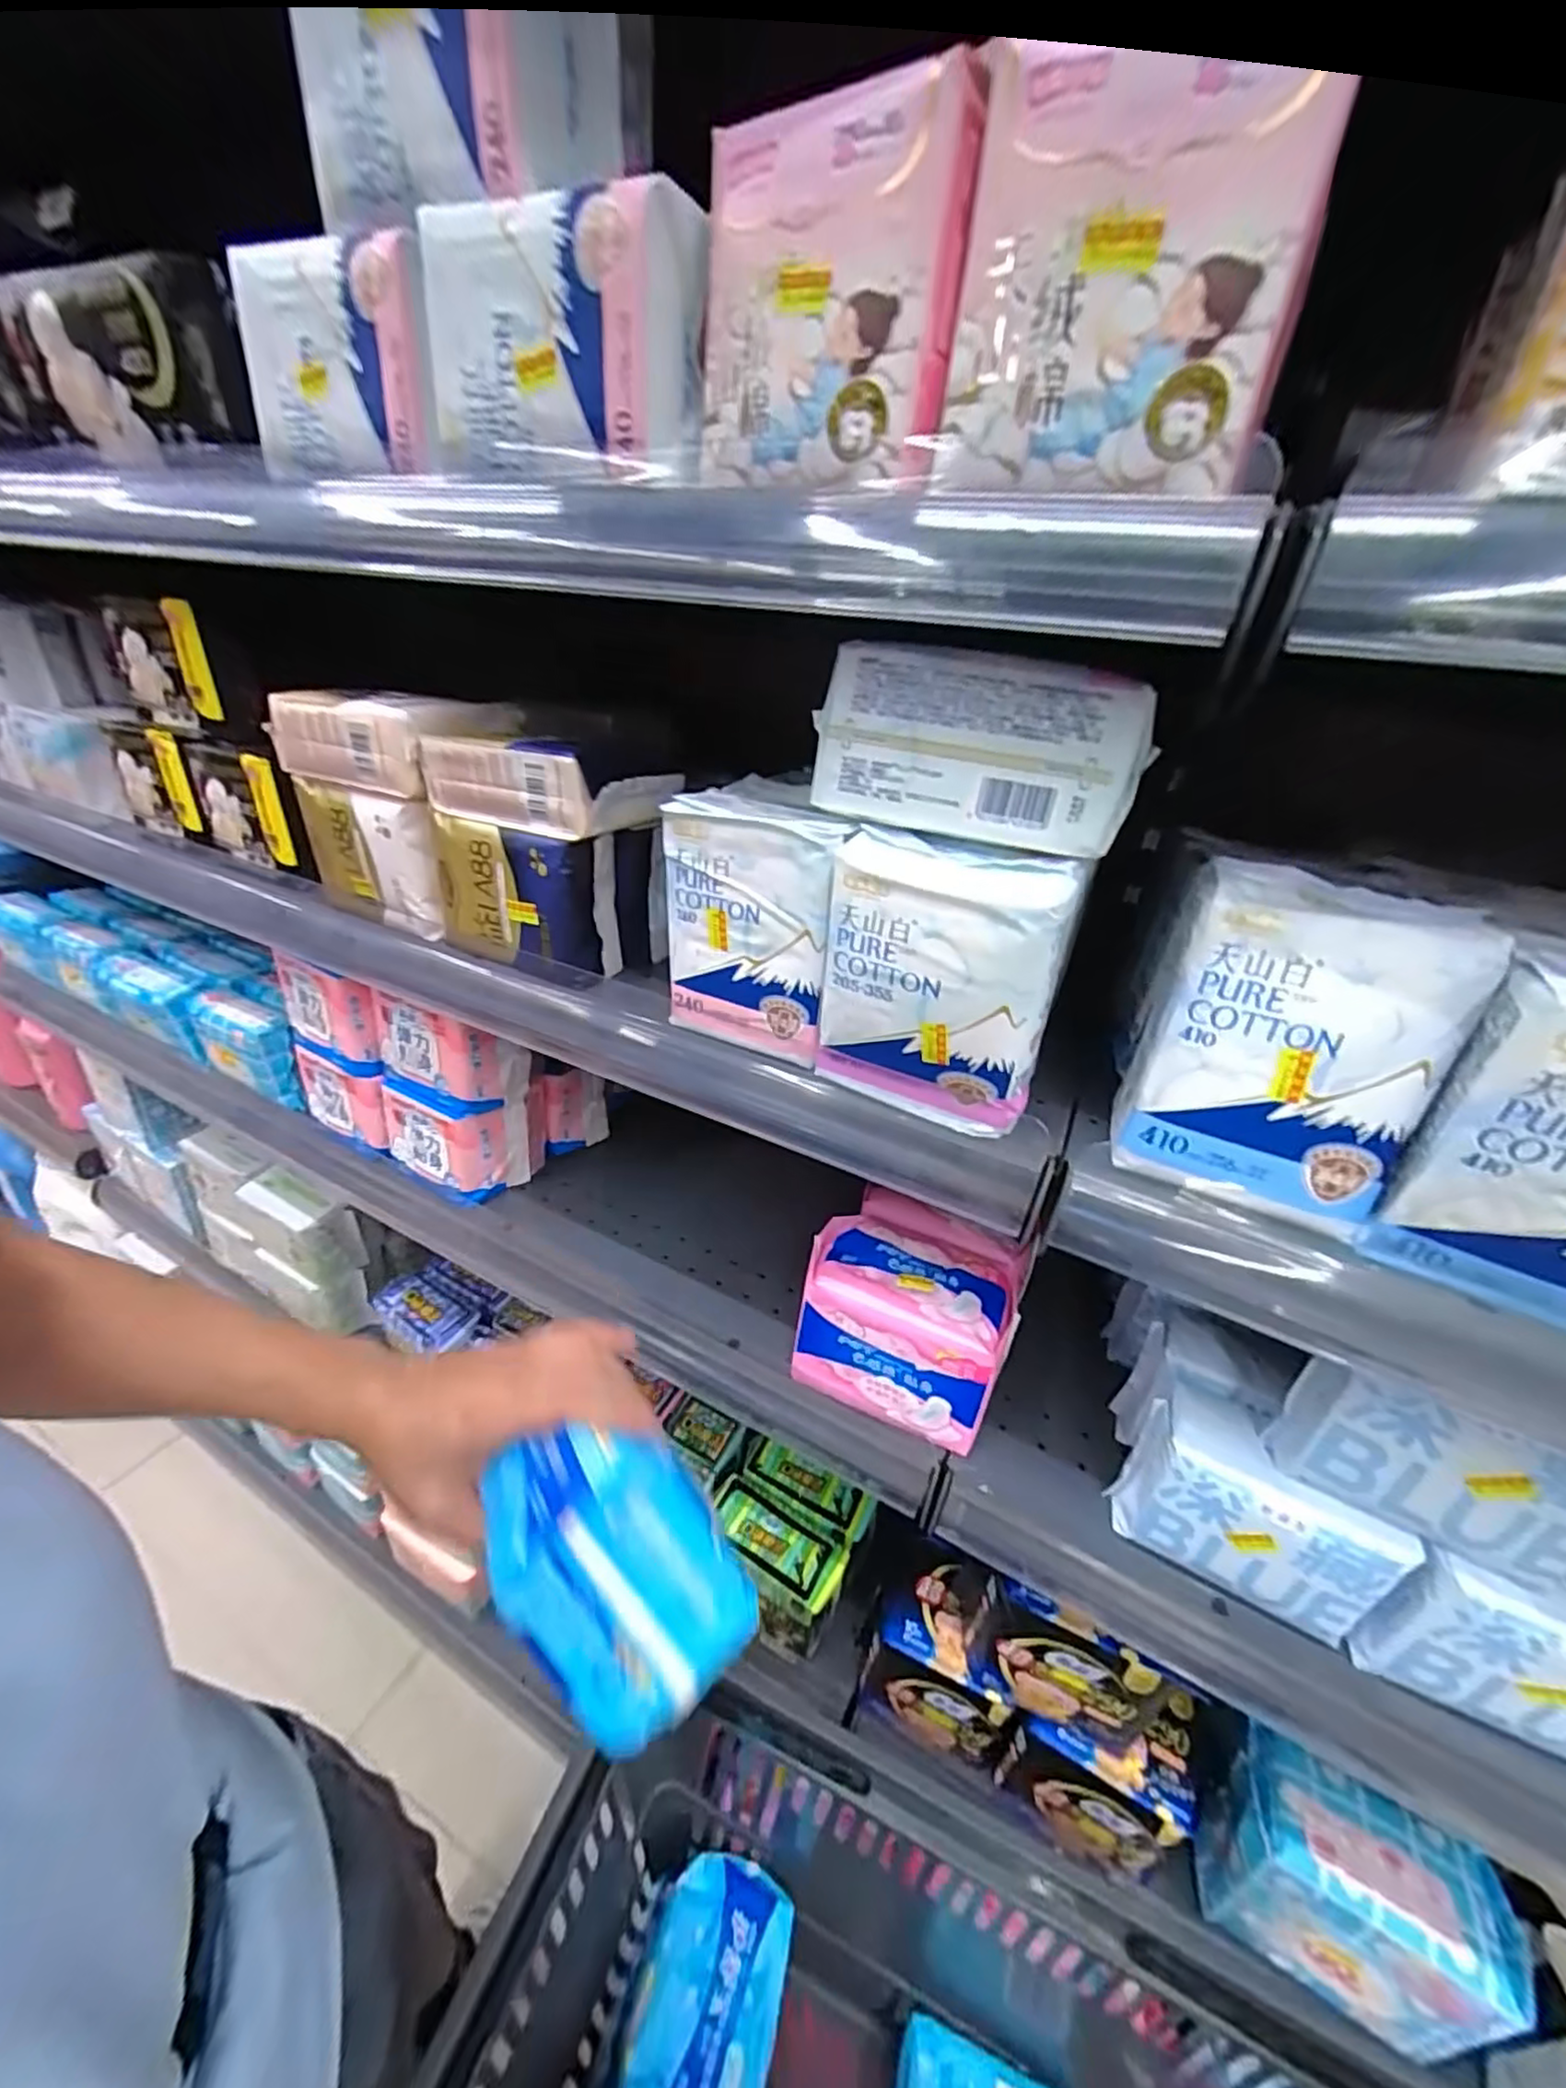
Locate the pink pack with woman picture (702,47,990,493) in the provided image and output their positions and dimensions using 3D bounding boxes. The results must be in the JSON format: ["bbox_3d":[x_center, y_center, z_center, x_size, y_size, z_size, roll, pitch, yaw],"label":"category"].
[{"bbox_3d":[0.014,-0.267,0.255,0.110,0.106,0.034,29,36,35],"label":"pink pack with woman picture"}]

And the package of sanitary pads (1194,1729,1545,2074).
[{"bbox_3d":[0.376,0.563,0.458,0.153,0.095,0.092,22,33,25],"label":"package of sanitary pads"}]

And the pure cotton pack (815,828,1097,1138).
[{"bbox_3d":[0.069,-0.025,0.315,0.099,0.123,0.046,22,33,27],"label":"pure cotton pack"}]

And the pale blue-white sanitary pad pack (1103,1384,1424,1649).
[{"bbox_3d":[0.252,0.249,0.375,0.112,0.084,0.056,20,32,24],"label":"pale blue-white sanitary pad pack"}]

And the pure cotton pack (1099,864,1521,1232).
[{"bbox_3d":[0.204,0.000,0.283,0.097,0.124,0.050,18,31,20],"label":"pure cotton pack"}]

